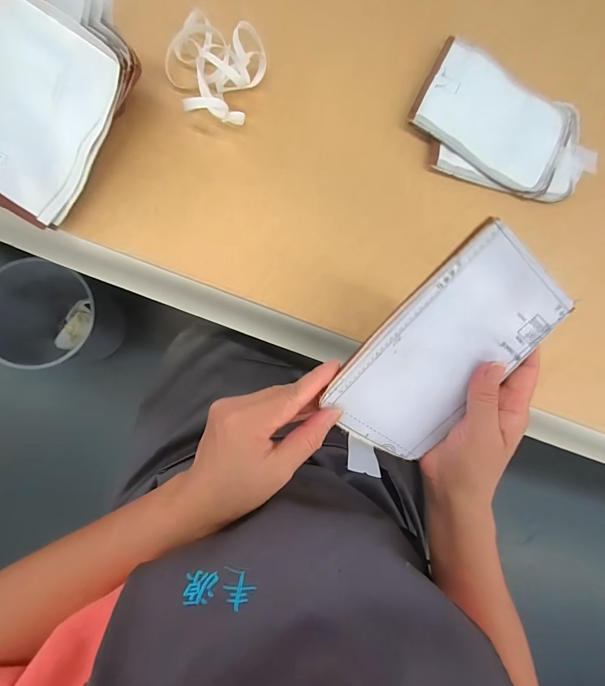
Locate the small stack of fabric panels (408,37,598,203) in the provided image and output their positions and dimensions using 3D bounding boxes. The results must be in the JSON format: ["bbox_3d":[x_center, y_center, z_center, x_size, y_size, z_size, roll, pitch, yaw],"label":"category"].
[{"bbox_3d":[0.244,-0.250,0.399,0.225,0.020,0.144,22,83,-3],"label":"small stack of fabric panels"}]

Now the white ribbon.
[{"bbox_3d":[-0.099,-0.294,0.357,0.098,0.044,0.112,20,84,-4],"label":"white ribbon"}]

